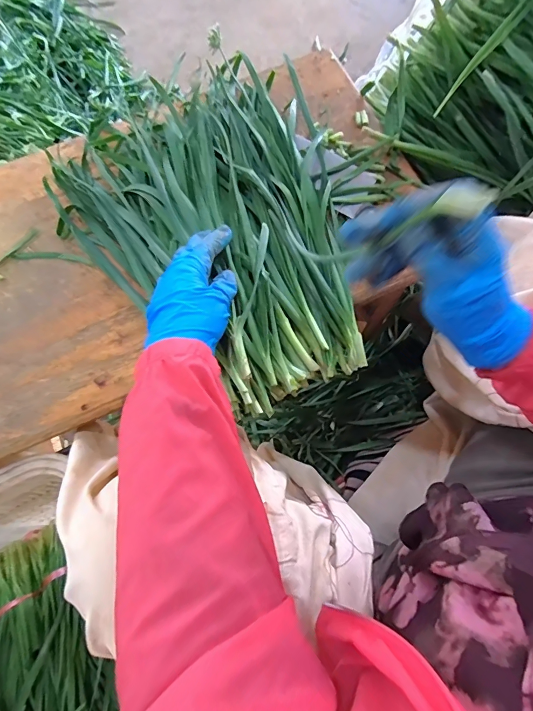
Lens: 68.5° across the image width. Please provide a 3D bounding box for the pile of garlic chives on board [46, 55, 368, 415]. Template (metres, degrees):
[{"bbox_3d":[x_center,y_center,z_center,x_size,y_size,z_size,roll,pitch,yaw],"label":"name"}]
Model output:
[{"bbox_3d":[-0.043,-0.161,0.456,0.326,0.074,0.431,-29,75,-7],"label":"pile of garlic chives on board"}]

